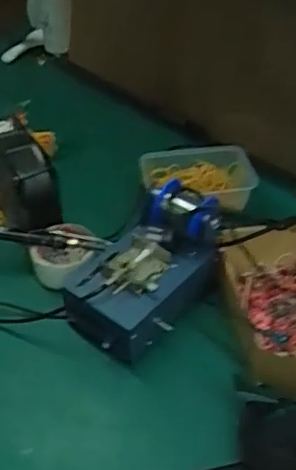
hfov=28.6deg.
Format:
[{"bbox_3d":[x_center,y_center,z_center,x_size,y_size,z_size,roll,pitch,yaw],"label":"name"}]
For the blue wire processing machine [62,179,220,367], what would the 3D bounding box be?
[{"bbox_3d":[-0.003,0.041,0.747,0.137,0.132,0.206,29,50,27],"label":"blue wire processing machine"}]

